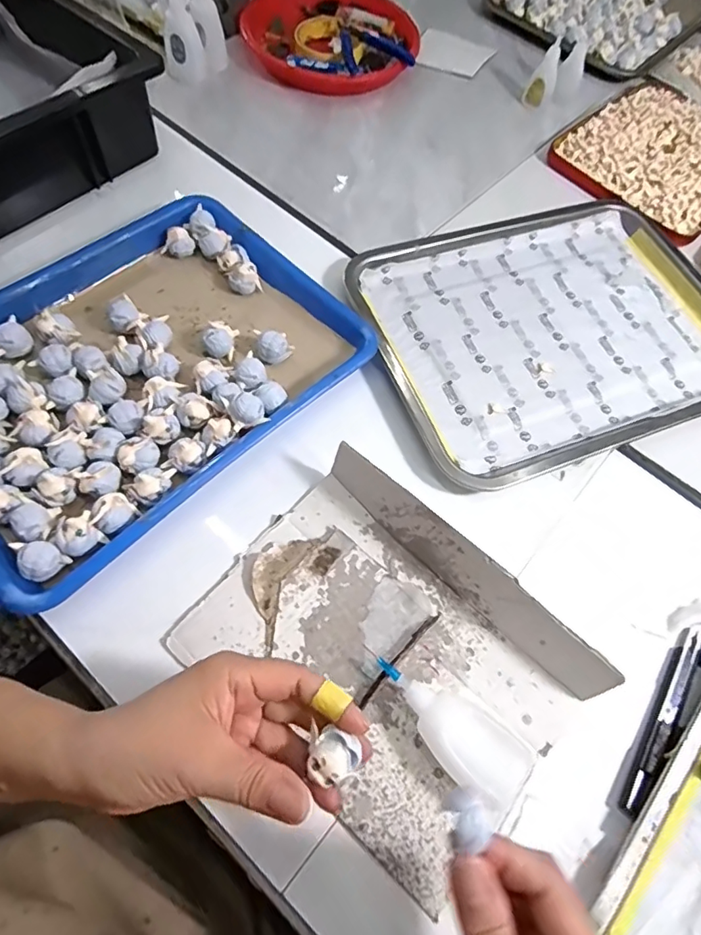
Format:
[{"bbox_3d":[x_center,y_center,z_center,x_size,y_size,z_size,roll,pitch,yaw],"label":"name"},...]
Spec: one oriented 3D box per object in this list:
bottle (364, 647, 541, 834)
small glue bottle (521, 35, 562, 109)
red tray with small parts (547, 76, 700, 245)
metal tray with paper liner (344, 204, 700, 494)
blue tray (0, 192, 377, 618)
[{"bbox_3d":[0.064,0.158,0.316,0.114,0.027,0.047,39,68,14],"label":"bottle"},{"bbox_3d":[0.232,-0.472,0.619,0.032,0.067,0.021,19,65,6],"label":"small glue bottle"},{"bbox_3d":[0.376,-0.377,0.605,0.238,0.019,0.196,-41,73,-20],"label":"red tray with small parts"},{"bbox_3d":[0.196,-0.131,0.473,0.352,0.022,0.250,-18,67,-12],"label":"metal tray with paper liner"},{"bbox_3d":[-0.177,-0.080,0.412,0.256,0.032,0.325,43,69,16],"label":"blue tray"}]

